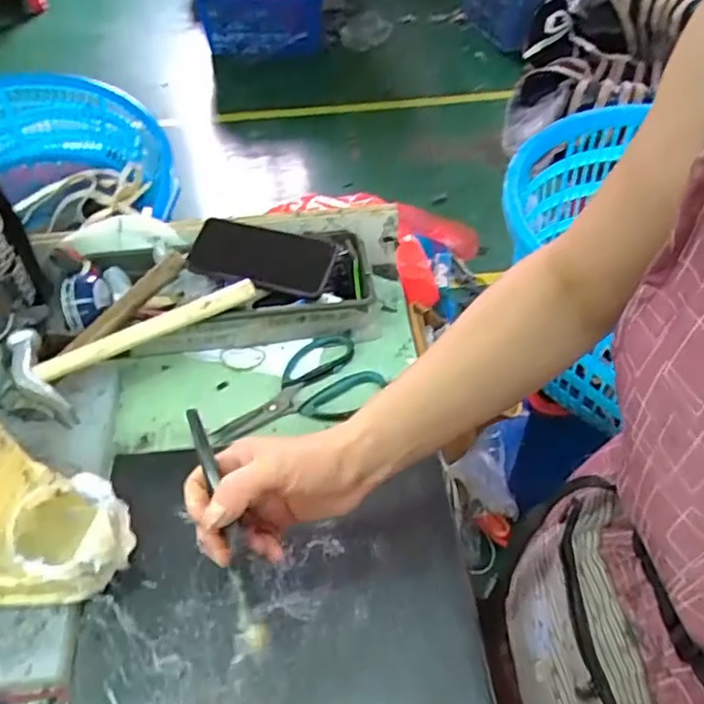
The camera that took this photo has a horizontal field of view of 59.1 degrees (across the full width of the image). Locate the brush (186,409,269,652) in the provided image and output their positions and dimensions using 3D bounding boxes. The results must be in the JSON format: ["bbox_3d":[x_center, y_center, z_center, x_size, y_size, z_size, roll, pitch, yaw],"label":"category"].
[{"bbox_3d":[-0.075,0.100,0.365,0.012,0.012,0.143,-16,70,-13],"label":"brush"}]

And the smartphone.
[{"bbox_3d":[-0.099,-0.107,0.686,0.154,0.011,0.073,13,67,4],"label":"smartphone"}]

